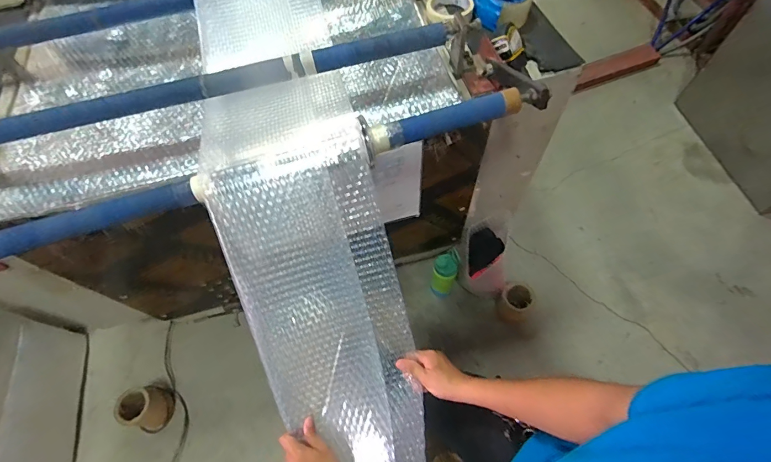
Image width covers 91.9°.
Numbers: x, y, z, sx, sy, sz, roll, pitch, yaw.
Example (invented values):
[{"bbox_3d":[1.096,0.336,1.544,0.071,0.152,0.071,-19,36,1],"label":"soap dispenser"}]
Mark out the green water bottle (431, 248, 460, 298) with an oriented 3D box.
[{"bbox_3d":[0.201,0.149,1.234,0.090,0.241,0.076,-42,67,-17],"label":"green water bottle"}]

